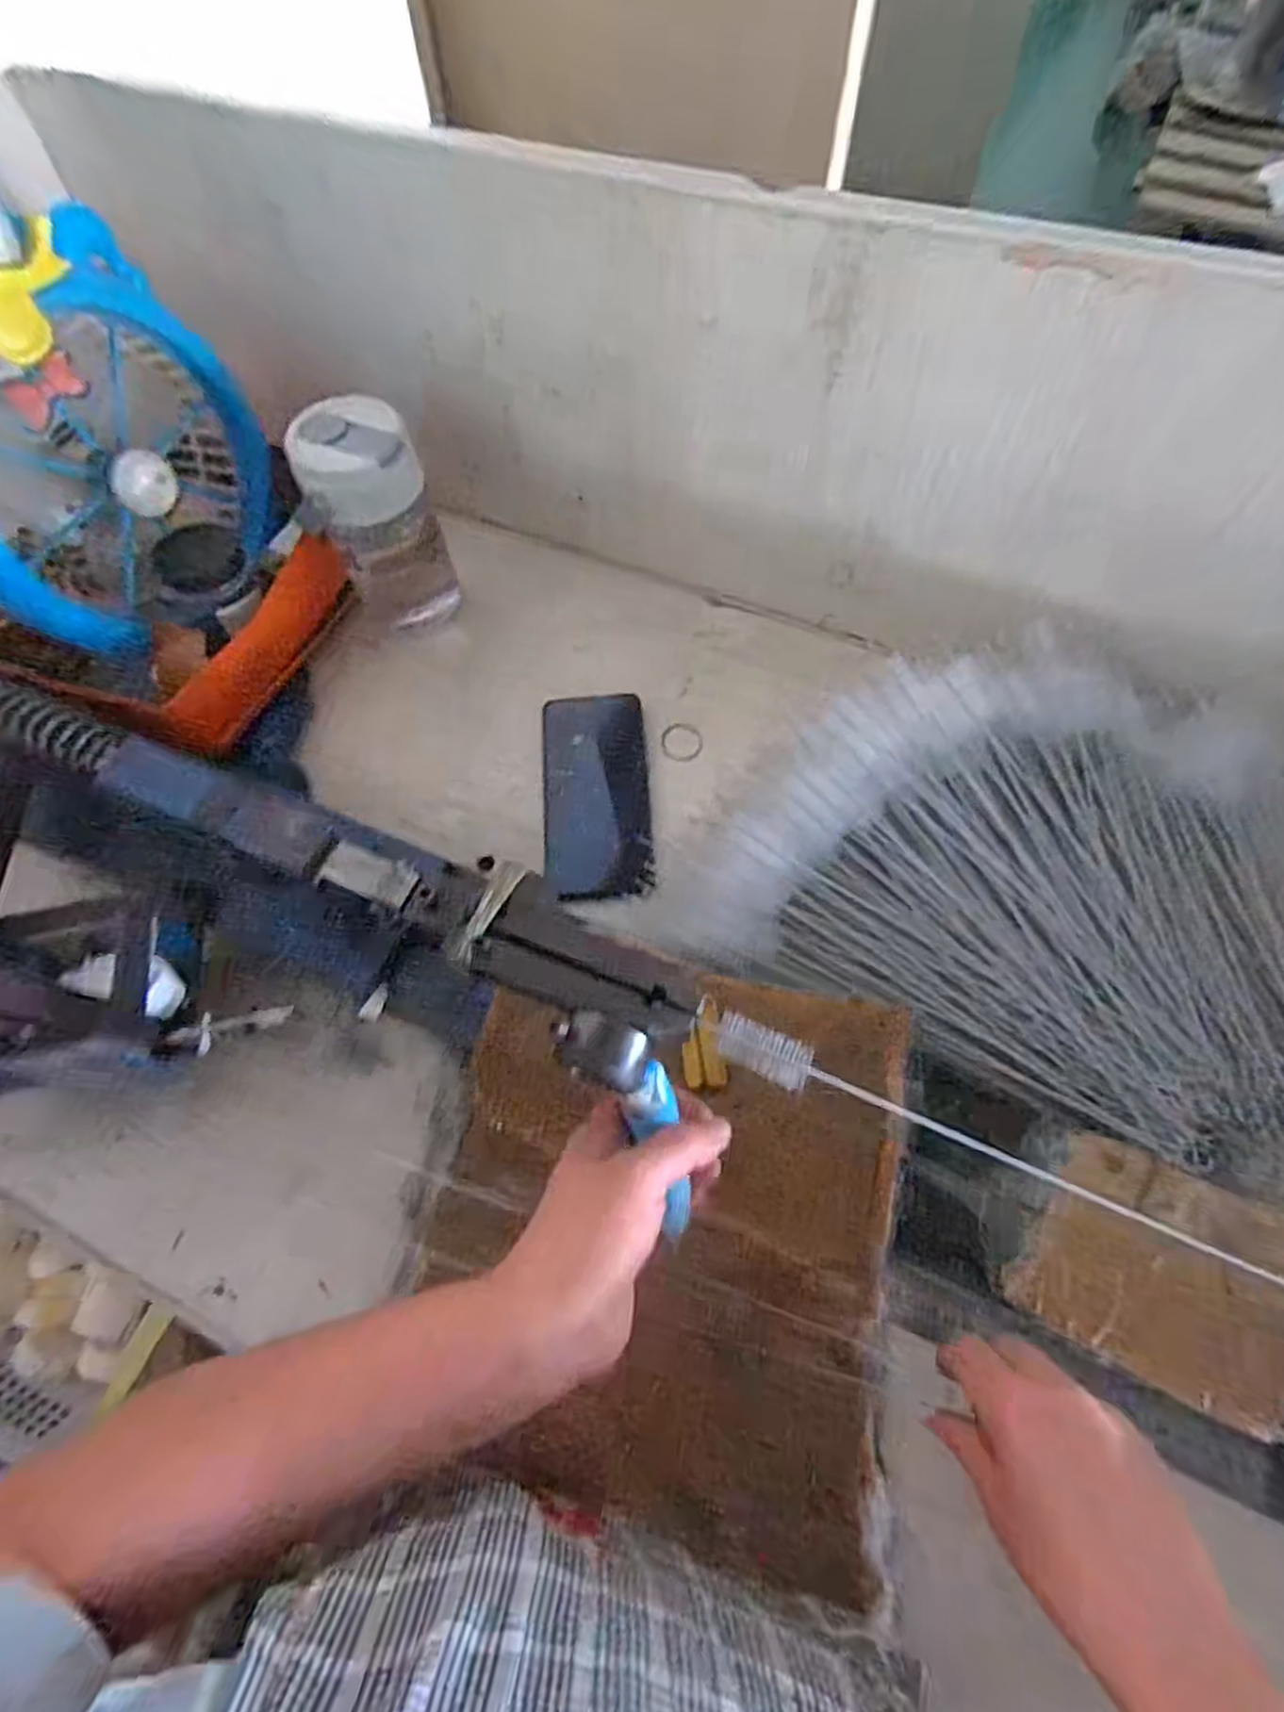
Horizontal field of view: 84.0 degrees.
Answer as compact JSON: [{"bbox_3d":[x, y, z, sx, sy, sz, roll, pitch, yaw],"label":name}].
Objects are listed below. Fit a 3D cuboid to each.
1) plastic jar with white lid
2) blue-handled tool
[{"bbox_3d":[-0.196,-0.242,0.539,0.086,0.159,0.067,-24,67,-9],"label":"plastic jar with white lid"},{"bbox_3d":[0.002,0.124,0.329,0.036,0.133,0.031,-26,29,-10],"label":"blue-handled tool"}]

